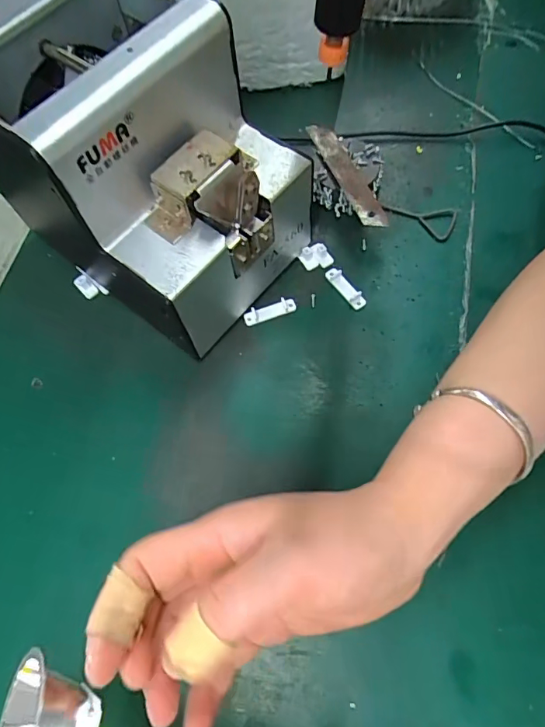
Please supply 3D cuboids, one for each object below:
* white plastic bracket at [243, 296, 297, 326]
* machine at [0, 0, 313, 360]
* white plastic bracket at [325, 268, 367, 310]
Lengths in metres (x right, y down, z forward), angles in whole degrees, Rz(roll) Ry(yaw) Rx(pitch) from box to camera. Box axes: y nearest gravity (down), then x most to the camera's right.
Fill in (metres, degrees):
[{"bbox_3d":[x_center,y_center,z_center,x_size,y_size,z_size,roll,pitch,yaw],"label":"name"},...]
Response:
[{"bbox_3d":[-0.002,-0.037,0.326,0.038,0.007,0.011,-19,66,-6],"label":"white plastic bracket"},{"bbox_3d":[-0.080,-0.116,0.286,0.170,0.153,0.127,35,72,16],"label":"machine"},{"bbox_3d":[0.052,-0.054,0.329,0.009,0.007,0.037,-35,69,-13],"label":"white plastic bracket"}]

